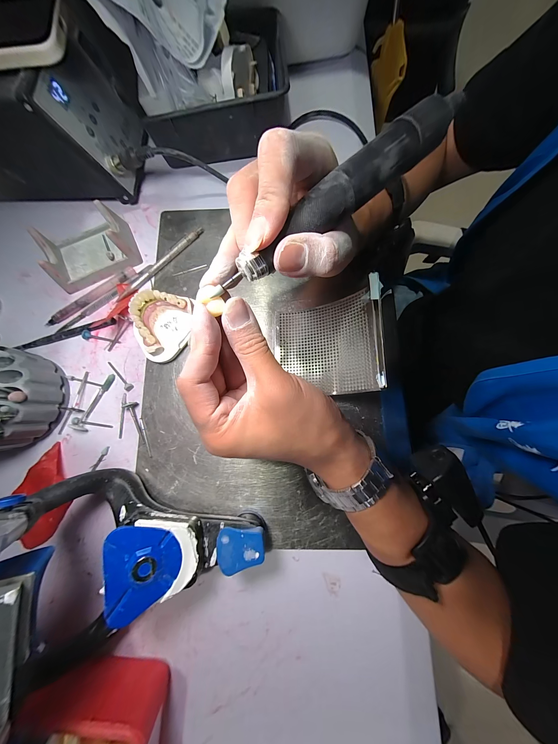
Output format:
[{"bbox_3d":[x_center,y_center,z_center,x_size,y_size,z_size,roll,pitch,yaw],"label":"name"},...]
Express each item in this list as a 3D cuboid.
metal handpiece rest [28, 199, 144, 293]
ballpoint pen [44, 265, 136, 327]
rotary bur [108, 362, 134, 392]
[{"bbox_3d":[-0.228,-0.150,0.281,0.098,0.038,0.069,-25,80,-4],"label":"metal handpiece rest"},{"bbox_3d":[-0.228,-0.092,0.285,0.118,0.007,0.010,-37,81,-6],"label":"ballpoint pen"},{"bbox_3d":[-0.185,0.005,0.268,0.044,0.007,0.009,41,82,8],"label":"rotary bur"}]

